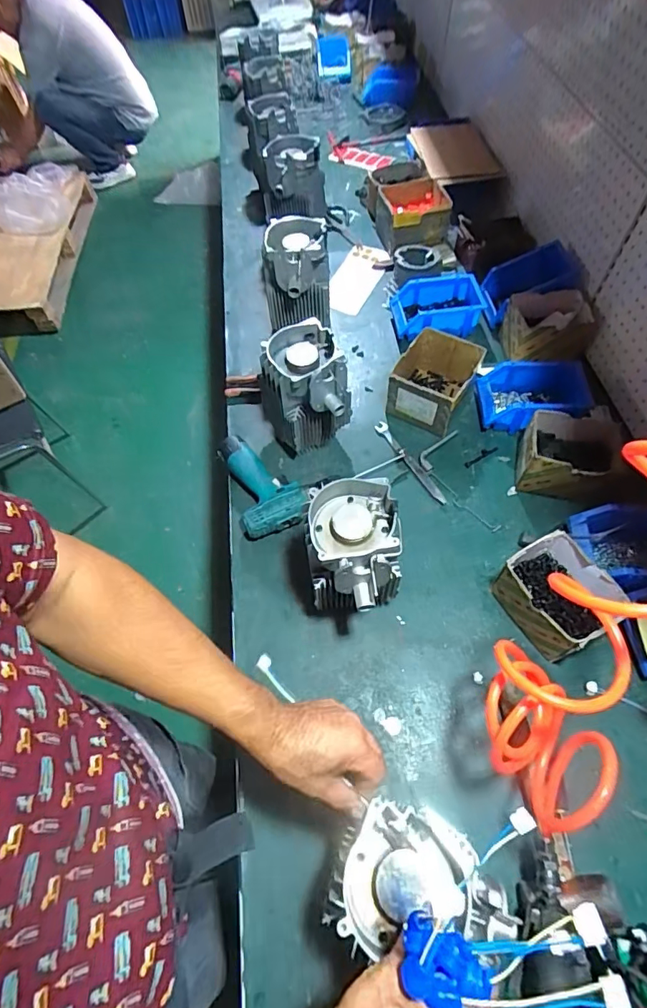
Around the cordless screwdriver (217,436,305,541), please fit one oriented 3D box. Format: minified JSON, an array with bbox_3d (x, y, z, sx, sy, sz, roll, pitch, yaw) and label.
[{"bbox_3d":[-0.104,-0.033,0.849,0.113,0.068,0.182,-16,60,-8],"label":"cordless screwdriver"}]

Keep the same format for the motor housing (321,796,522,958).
[{"bbox_3d":[0.078,0.332,0.437,0.146,0.055,0.101,-6,59,-2],"label":"motor housing"}]

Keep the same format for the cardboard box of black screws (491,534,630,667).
[{"bbox_3d":[0.337,0.136,0.703,0.127,0.093,0.146,-28,63,-14],"label":"cardboard box of black screws"}]

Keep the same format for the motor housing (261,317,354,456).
[{"bbox_3d":[-0.034,-0.184,0.846,0.148,0.208,0.155,-7,60,-3],"label":"motor housing"}]

